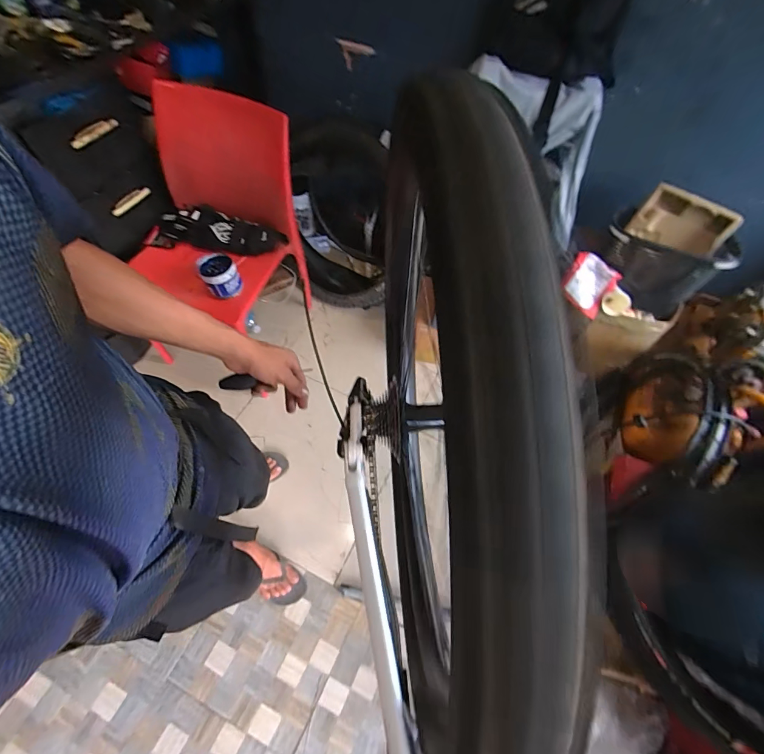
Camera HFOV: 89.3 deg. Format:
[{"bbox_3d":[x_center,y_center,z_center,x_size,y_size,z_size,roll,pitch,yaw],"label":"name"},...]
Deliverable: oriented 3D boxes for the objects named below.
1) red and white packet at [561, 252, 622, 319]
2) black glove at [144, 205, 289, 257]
[{"bbox_3d":[0.627,-0.284,1.176,0.137,0.030,0.158,34,92,9],"label":"red and white packet"},{"bbox_3d":[-0.539,-0.484,1.283,0.426,0.056,0.183,3,60,-2],"label":"black glove"}]

